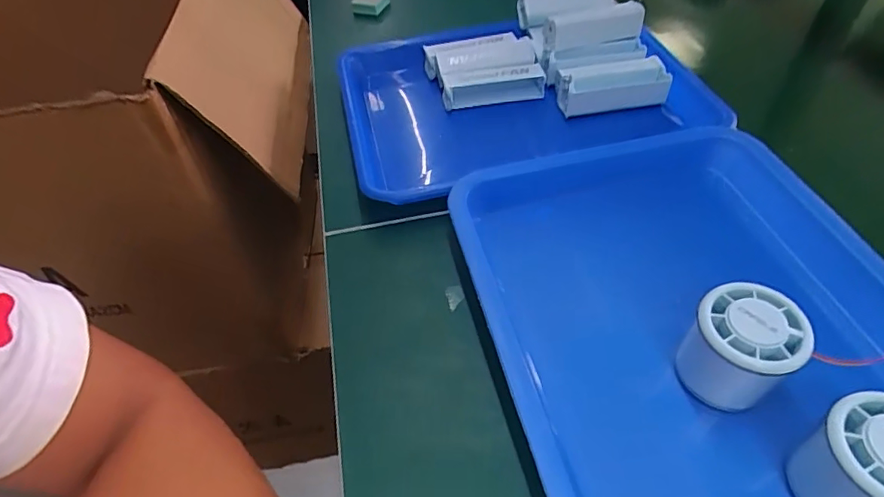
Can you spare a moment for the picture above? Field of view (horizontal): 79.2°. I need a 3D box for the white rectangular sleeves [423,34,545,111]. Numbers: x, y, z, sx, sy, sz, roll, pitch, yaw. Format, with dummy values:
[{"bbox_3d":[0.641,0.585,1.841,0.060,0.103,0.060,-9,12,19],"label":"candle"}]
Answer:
[{"bbox_3d":[0.042,-0.188,0.560,0.106,0.032,0.087,-11,48,-4],"label":"white rectangular sleeves"}]

